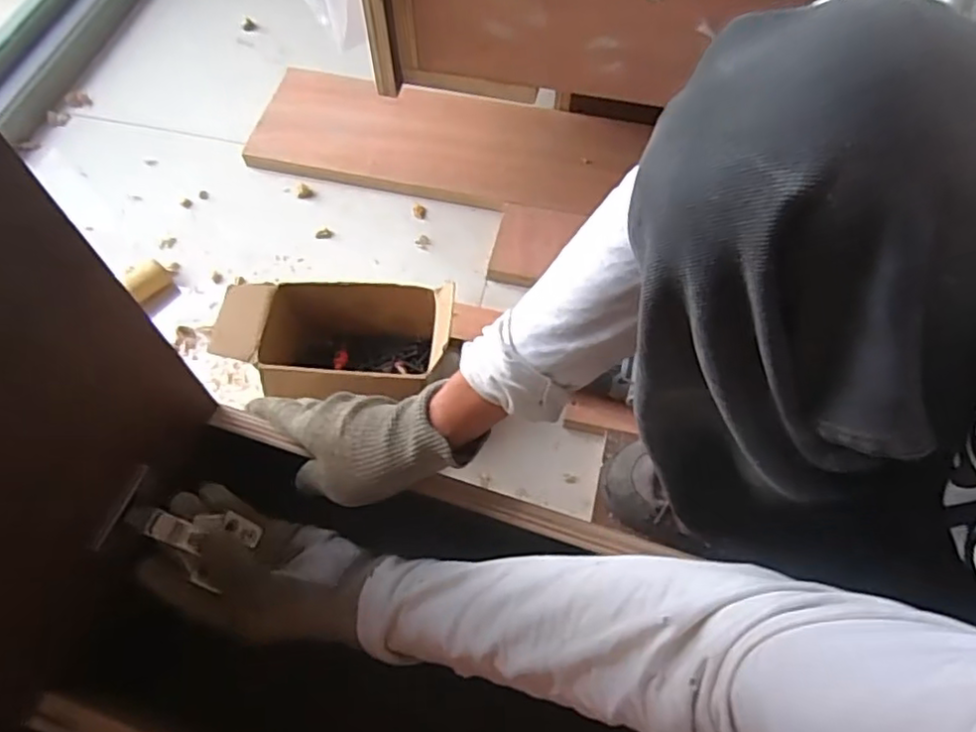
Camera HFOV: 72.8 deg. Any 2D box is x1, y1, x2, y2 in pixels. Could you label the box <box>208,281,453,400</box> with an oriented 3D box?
[{"bbox_3d":[-0.137,-0.009,0.629,0.201,0.118,0.107,-1,61,-1],"label":"box"}]

